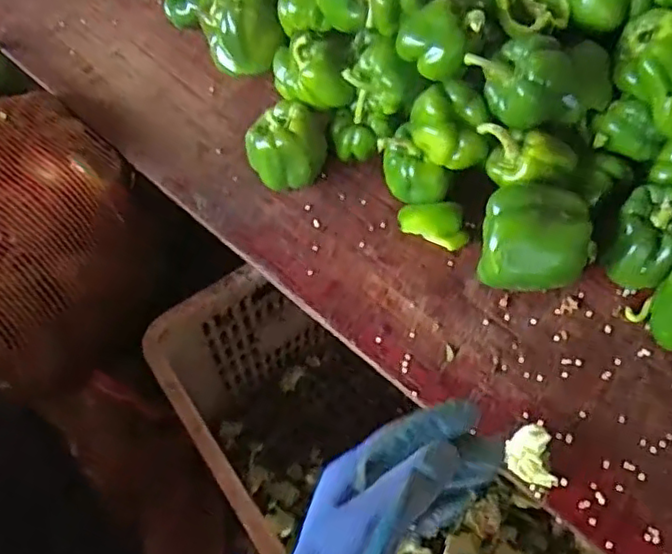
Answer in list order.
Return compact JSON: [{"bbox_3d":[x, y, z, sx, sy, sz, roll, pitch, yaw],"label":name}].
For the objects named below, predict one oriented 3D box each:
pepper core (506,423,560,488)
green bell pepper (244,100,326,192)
[{"bbox_3d":[0.151,0.140,0.490,0.035,0.018,0.045,-6,58,-4],"label":"pepper core"},{"bbox_3d":[-0.049,-0.133,0.633,0.078,0.061,0.066,-3,57,-2],"label":"green bell pepper"}]

